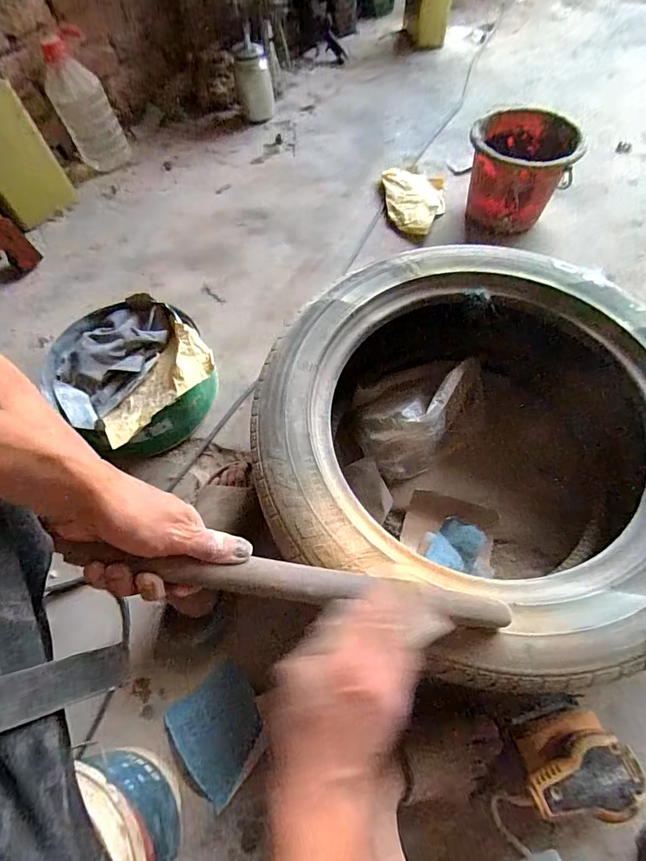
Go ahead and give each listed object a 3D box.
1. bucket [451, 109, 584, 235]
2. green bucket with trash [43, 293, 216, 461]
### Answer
[{"bbox_3d":[0.412,-0.550,0.919,0.194,0.166,0.194,-1,63,3],"label":"bucket"},{"bbox_3d":[-0.322,-0.102,0.739,0.228,0.133,0.273,-34,67,-13],"label":"green bucket with trash"}]

